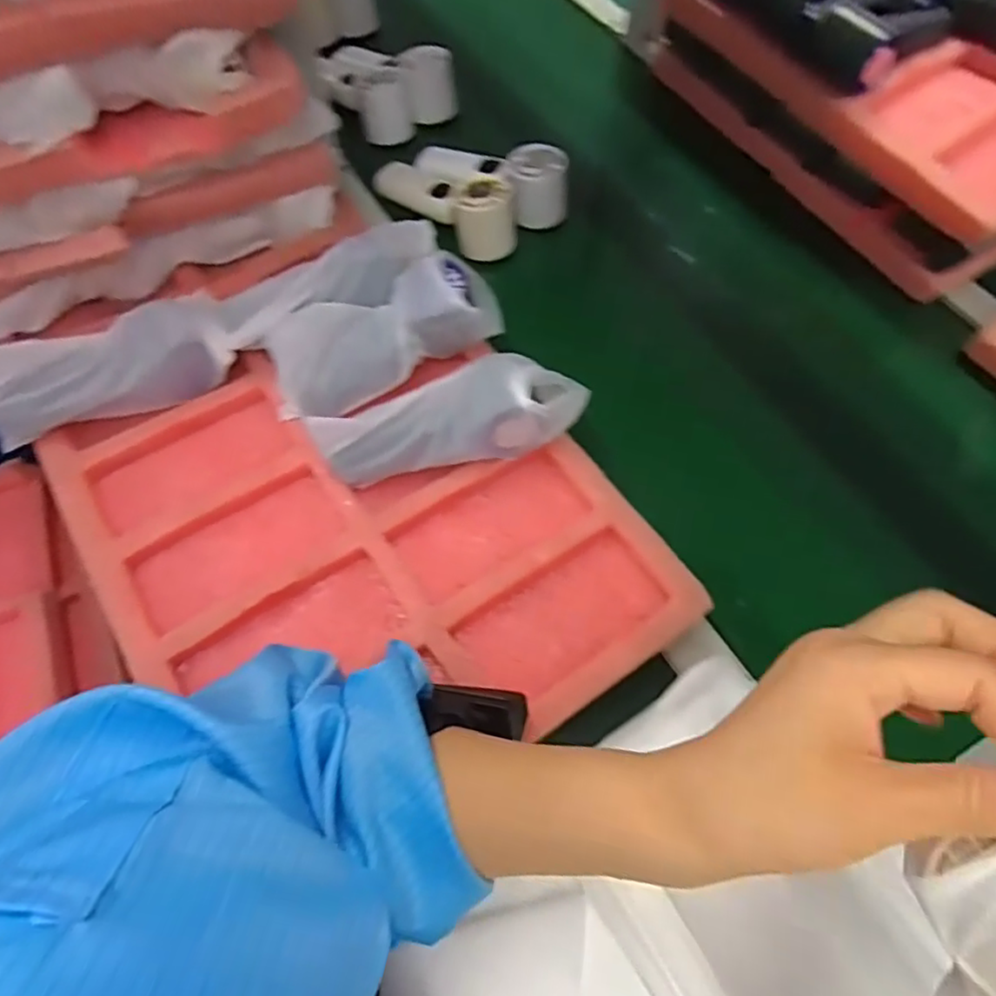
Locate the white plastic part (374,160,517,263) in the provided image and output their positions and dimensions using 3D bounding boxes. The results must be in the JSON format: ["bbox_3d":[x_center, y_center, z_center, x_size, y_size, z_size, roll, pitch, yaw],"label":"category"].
[{"bbox_3d":[-0.055,-0.290,0.602,0.157,0.057,0.048,35,66,14],"label":"white plastic part"}]

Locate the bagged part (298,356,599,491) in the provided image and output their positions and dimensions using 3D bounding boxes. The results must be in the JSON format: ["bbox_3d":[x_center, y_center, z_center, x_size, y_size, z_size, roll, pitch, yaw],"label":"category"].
[{"bbox_3d":[-0.030,-0.053,0.447,0.188,0.061,0.058,-14,64,-10],"label":"bagged part"}]

